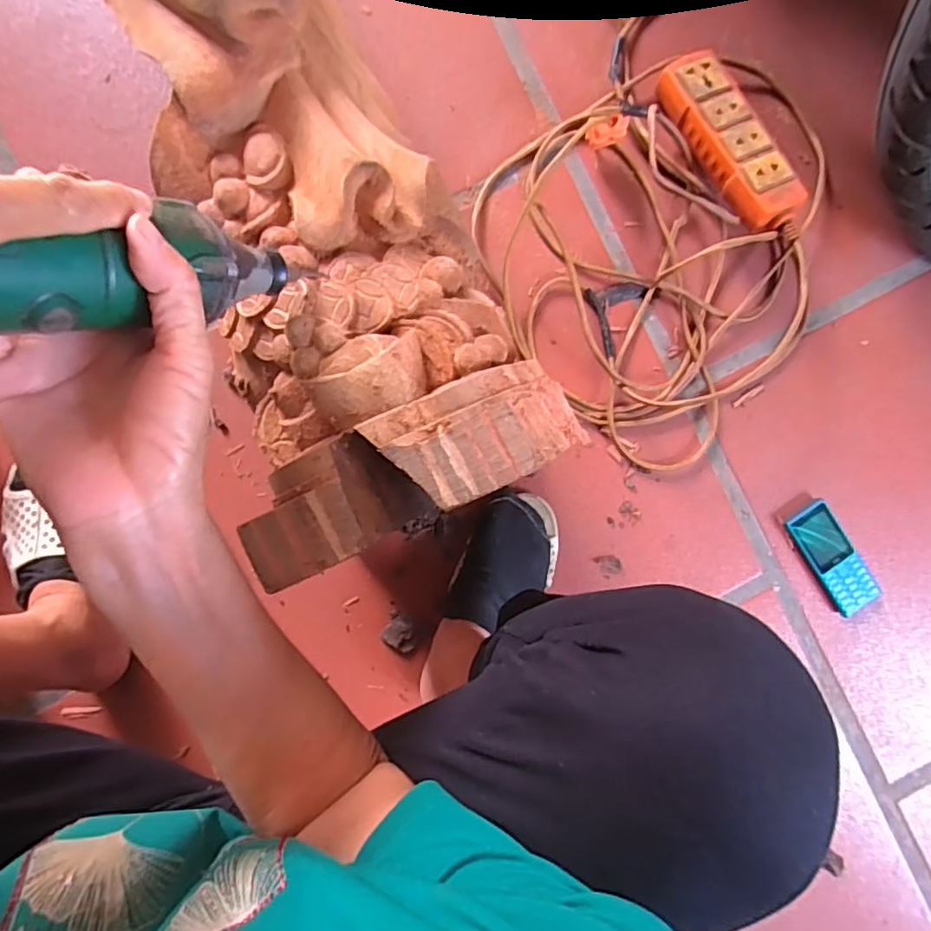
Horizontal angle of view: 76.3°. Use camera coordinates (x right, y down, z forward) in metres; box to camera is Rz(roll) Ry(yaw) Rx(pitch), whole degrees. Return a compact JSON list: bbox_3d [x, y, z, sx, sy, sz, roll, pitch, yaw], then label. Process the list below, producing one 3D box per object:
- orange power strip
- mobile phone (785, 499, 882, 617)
[{"bbox_3d":[0.267,-0.320,0.589,0.060,0.031,0.209,-26,80,-2],"label":"orange power strip"},{"bbox_3d":[0.404,0.101,0.648,0.057,0.018,0.127,-35,93,-2],"label":"mobile phone"}]

